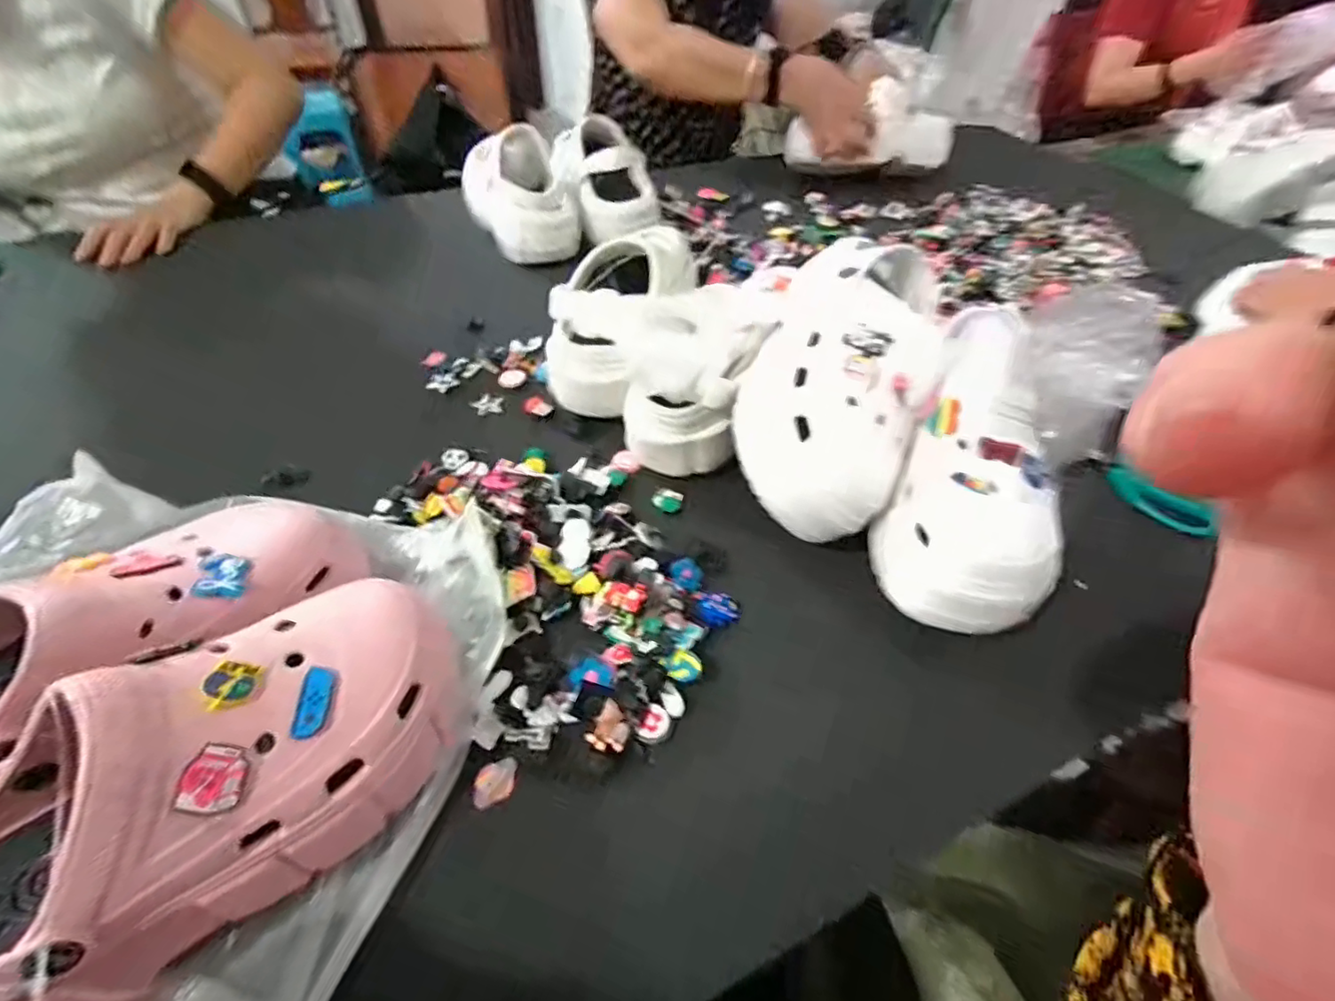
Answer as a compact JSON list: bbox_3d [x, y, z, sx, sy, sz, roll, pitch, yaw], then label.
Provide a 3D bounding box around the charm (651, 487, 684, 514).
[{"bbox_3d":[0.000,0.000,0.482,0.025,0.004,0.026,1,46,-1],"label":"charm"}]

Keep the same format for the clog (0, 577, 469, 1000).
[{"bbox_3d":[-0.220,0.135,0.266,0.249,0.109,0.098,-33,55,-29],"label":"clog"}]

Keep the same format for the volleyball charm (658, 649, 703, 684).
[{"bbox_3d":[0.011,0.106,0.371,0.023,0.004,0.023,1,46,-1],"label":"volleyball charm"}]

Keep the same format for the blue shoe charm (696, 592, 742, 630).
[{"bbox_3d":[0.036,0.075,0.408,0.029,0.006,0.032,21,49,17],"label":"blue shoe charm"}]

